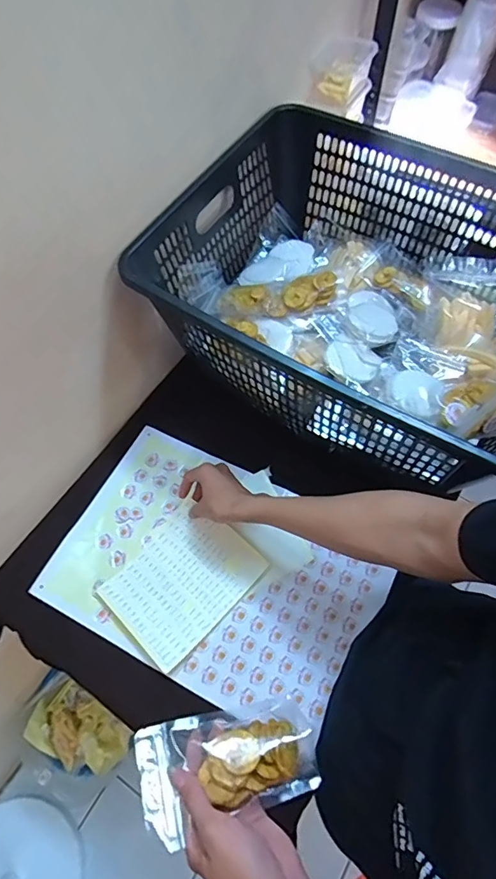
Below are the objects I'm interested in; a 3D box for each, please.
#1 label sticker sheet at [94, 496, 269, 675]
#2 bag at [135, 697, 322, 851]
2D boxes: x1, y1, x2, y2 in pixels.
[{"bbox_3d":[-0.099,0.209,0.709,0.162,0.025,0.203,38,70,19],"label":"label sticker sheet"},{"bbox_3d":[-0.016,0.317,0.459,0.171,0.027,0.091,-2,62,-12],"label":"bag"}]

